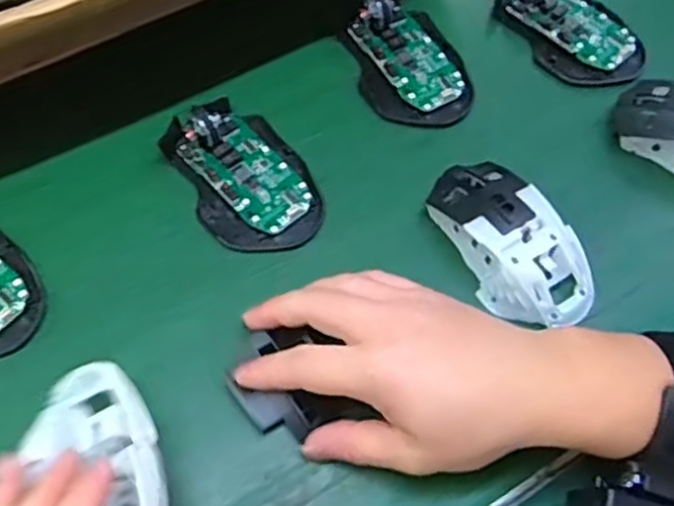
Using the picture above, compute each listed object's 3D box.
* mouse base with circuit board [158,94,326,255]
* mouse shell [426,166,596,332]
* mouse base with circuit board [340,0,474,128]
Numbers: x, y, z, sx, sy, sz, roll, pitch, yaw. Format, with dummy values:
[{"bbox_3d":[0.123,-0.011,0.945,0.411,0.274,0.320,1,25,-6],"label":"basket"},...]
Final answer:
[{"bbox_3d":[-0.057,-0.052,0.444,0.073,0.025,0.110,-28,68,-15],"label":"mouse base with circuit board"},{"bbox_3d":[0.103,-0.008,0.420,0.059,0.033,0.112,-28,68,-15],"label":"mouse shell"},{"bbox_3d":[0.050,-0.132,0.490,0.069,0.030,0.101,-20,66,-12],"label":"mouse base with circuit board"}]

